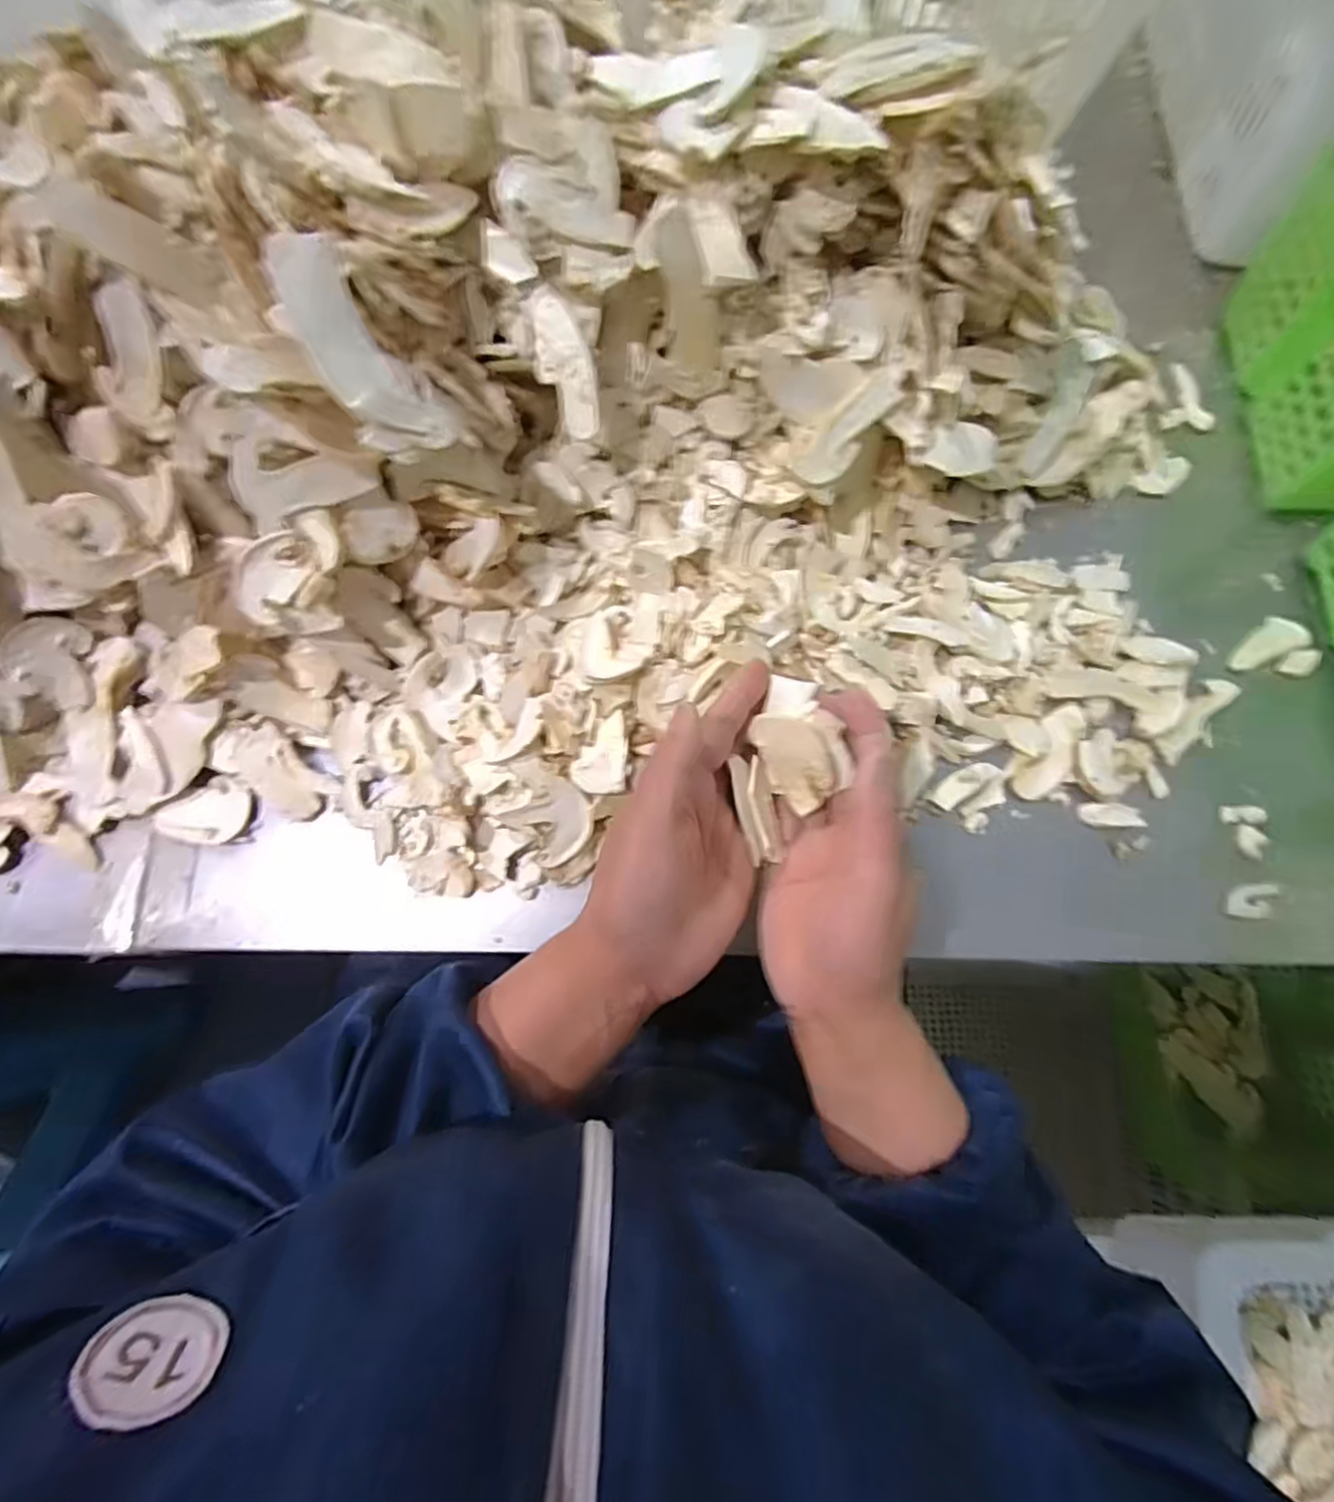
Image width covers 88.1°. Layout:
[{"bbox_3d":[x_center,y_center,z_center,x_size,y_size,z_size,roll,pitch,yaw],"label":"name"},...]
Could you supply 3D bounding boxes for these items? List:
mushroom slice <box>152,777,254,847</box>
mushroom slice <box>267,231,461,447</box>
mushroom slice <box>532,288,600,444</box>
[{"bbox_3d":[-0.293,0.037,0.438,0.055,0.008,0.041,7,76,2],"label":"mushroom slice"},{"bbox_3d":[-0.154,-0.197,0.342,0.041,0.019,0.107,-40,113,-6],"label":"mushroom slice"},{"bbox_3d":[-0.059,-0.222,0.401,0.030,0.015,0.077,-19,102,-3],"label":"mushroom slice"}]

